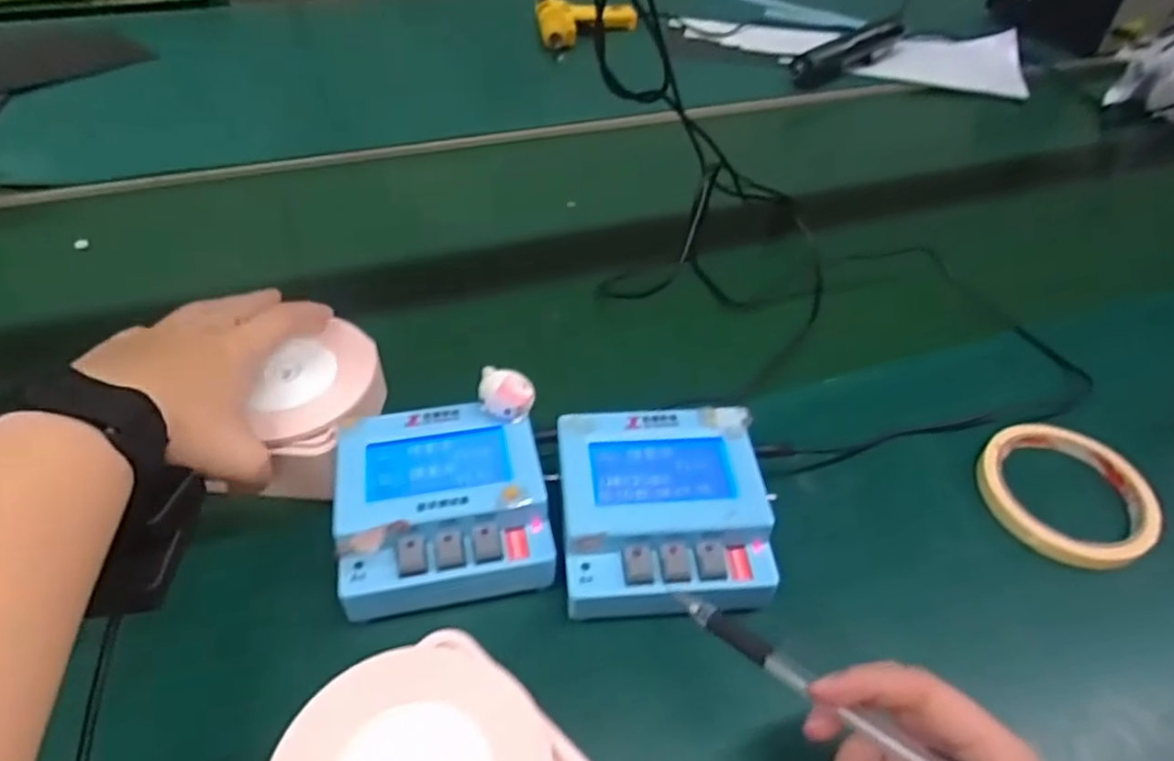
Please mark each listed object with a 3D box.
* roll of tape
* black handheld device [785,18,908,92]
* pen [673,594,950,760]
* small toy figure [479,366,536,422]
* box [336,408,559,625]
[{"bbox_3d":[0.277,0.065,0.412,0.085,0.022,0.094,-24,51,-24],"label":"roll of tape"},{"bbox_3d":[0.309,-0.391,0.847,0.184,0.046,0.035,-32,55,-30],"label":"black handheld device"},{"bbox_3d":[0.096,0.123,0.268,0.011,0.006,0.150,-35,42,-31],"label":"pen"},{"bbox_3d":[-0.043,0.009,0.380,0.028,0.028,0.024,-4,46,-7],"label":"small toy figure"},{"bbox_3d":[-0.074,0.063,0.364,0.102,0.040,0.102,-8,46,-10],"label":"box"}]

